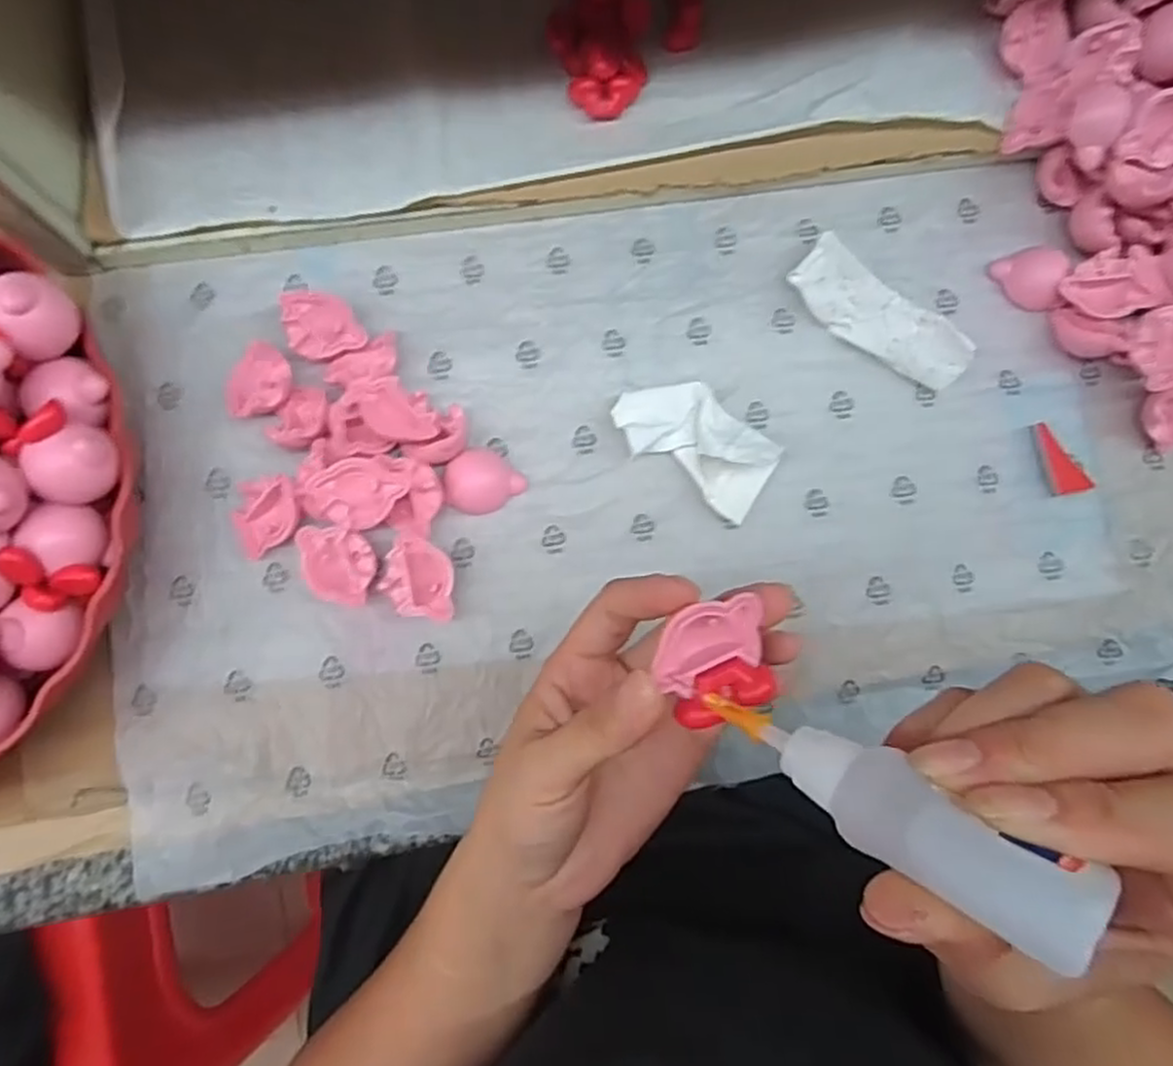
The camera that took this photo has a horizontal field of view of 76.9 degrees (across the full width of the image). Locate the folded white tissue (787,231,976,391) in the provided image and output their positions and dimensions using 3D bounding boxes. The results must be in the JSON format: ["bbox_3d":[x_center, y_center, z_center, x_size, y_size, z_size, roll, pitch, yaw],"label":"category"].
[{"bbox_3d":[0.129,-0.095,0.324,0.082,0.016,0.029,38,83,2],"label":"folded white tissue"}]

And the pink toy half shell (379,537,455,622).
[{"bbox_3d":[-0.067,0.019,0.301,0.028,0.012,0.030,8,83,-2],"label":"pink toy half shell"}]

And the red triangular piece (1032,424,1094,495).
[{"bbox_3d":[0.209,-0.033,0.323,0.016,0.008,0.032,-13,84,-4],"label":"red triangular piece"}]

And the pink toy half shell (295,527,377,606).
[{"bbox_3d":[-0.101,0.014,0.299,0.031,0.010,0.030,3,83,-2],"label":"pink toy half shell"}]

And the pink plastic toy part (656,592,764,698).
[{"bbox_3d":[0.035,0.032,0.213,0.032,0.006,0.022,-16,86,-4],"label":"pink plastic toy part"}]

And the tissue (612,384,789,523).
[{"bbox_3d":[0.046,-0.040,0.310,0.071,0.024,0.040,30,83,1],"label":"tissue"}]

